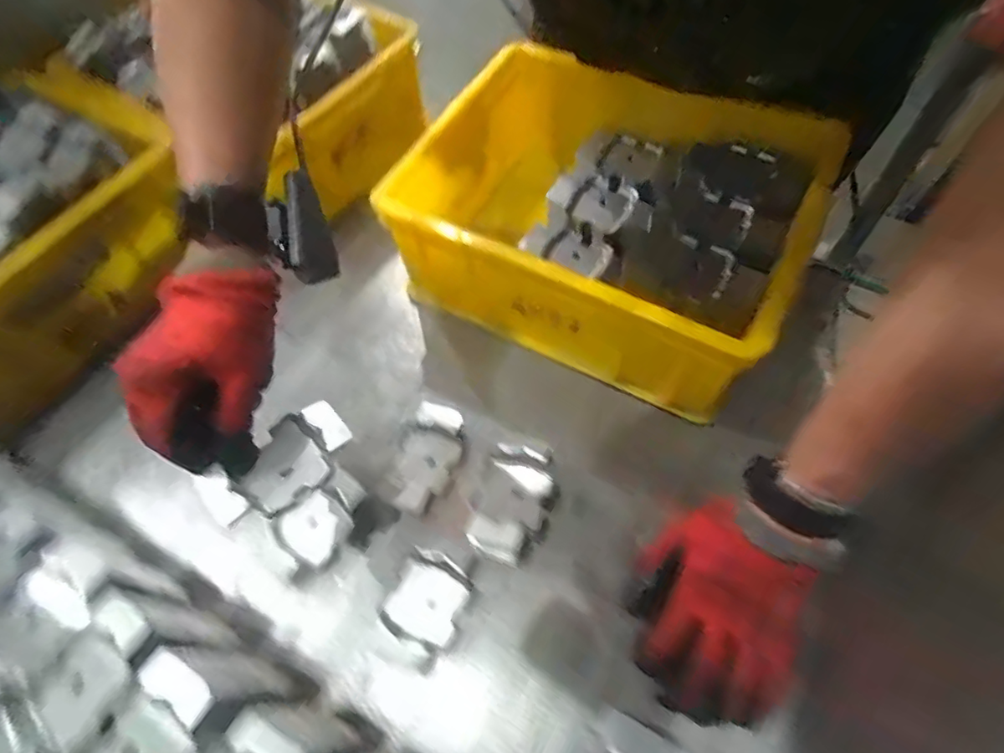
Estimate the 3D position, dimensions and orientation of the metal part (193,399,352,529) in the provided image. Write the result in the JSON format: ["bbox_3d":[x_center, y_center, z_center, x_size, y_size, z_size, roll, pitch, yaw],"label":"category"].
[{"bbox_3d":[-0.140,0.056,0.348,0.053,0.021,0.089,39,70,22],"label":"metal part"}]

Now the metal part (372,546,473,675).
[{"bbox_3d":[-0.059,0.173,0.413,0.055,0.017,0.078,22,64,15],"label":"metal part"}]

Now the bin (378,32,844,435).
[{"bbox_3d":[0.095,-0.150,0.522,0.340,0.126,0.262,28,66,18],"label":"bin"}]

